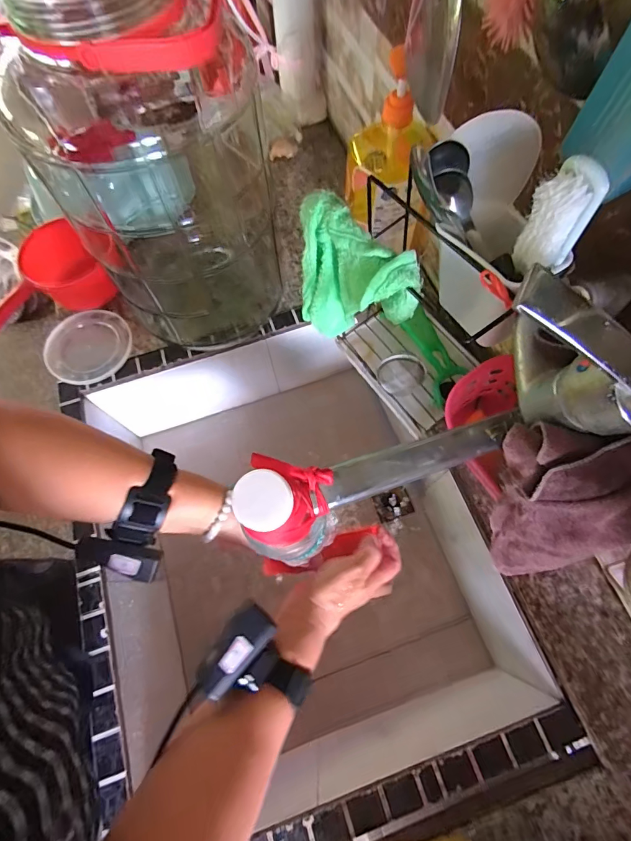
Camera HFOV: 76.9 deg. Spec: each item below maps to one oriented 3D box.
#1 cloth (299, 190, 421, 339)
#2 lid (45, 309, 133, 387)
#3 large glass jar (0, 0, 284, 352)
[{"bbox_3d":[0.036,-0.128,0.428,0.044,0.177,0.144,-40,71,-13],"label":"cloth"},{"bbox_3d":[-0.365,-0.117,0.635,0.135,0.011,0.127,-1,67,2],"label":"lid"},{"bbox_3d":[-0.188,-0.311,0.512,0.237,0.390,0.277,-17,68,-5],"label":"large glass jar"}]

